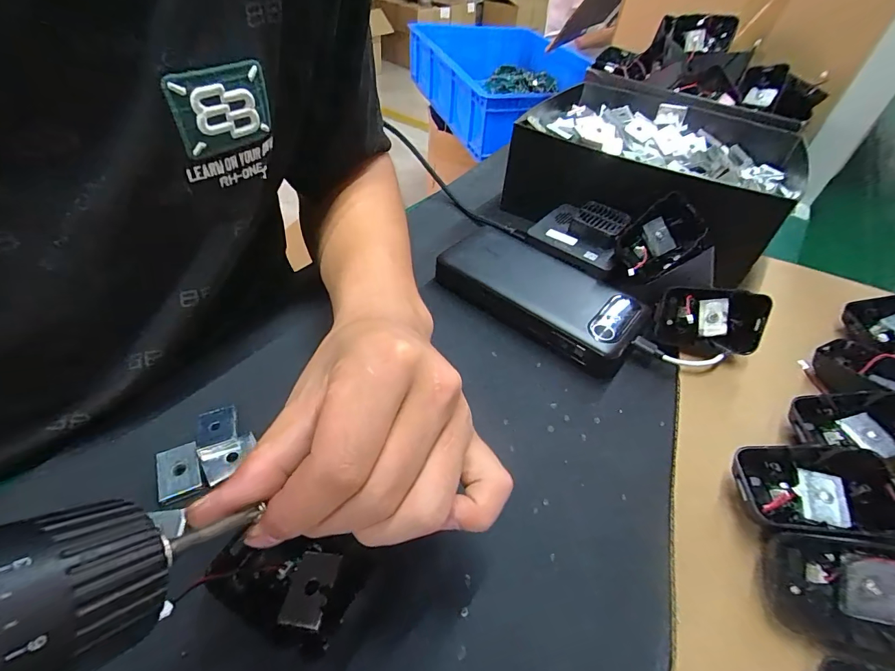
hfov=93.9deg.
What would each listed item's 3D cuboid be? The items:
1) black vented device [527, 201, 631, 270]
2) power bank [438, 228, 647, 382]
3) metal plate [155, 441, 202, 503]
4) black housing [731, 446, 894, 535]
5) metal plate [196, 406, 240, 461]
[{"bbox_3d":[0.114,-0.090,0.359,0.073,0.020,0.060,31,74,26],"label":"black vented device"},{"bbox_3d":[0.068,-0.031,0.329,0.155,0.029,0.089,32,52,25],"label":"power bank"},{"bbox_3d":[-0.141,0.070,0.218,0.019,0.004,0.026,-18,65,-15],"label":"metal plate"},{"bbox_3d":[0.190,0.079,0.215,0.068,0.024,0.044,-8,53,20],"label":"black housing"},{"bbox_3d":[-0.128,0.054,0.233,0.020,0.004,0.029,-17,53,-15],"label":"metal plate"}]

